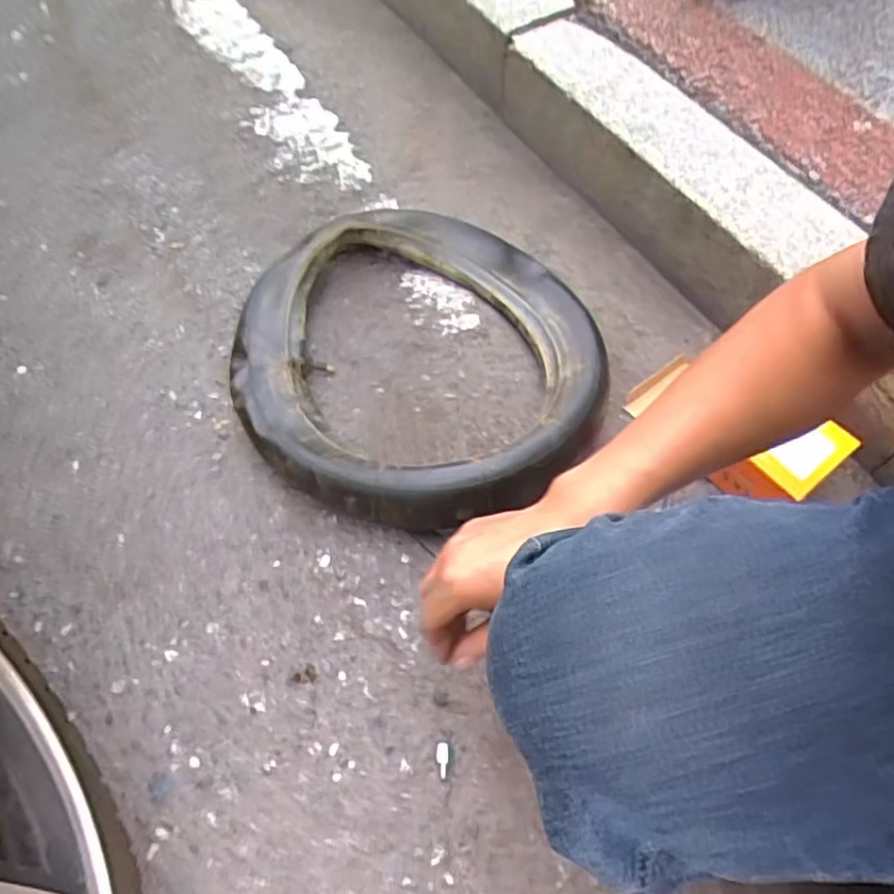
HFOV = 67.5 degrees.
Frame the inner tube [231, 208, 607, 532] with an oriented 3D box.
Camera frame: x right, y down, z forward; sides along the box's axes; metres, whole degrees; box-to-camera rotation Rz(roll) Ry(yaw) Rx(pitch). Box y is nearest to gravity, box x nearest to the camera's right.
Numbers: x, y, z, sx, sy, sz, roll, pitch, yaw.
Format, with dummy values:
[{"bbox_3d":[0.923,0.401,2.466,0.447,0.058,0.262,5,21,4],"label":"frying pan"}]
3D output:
[{"bbox_3d":[-0.030,-0.108,0.735,0.397,0.073,0.422,0,59,-2],"label":"inner tube"}]

